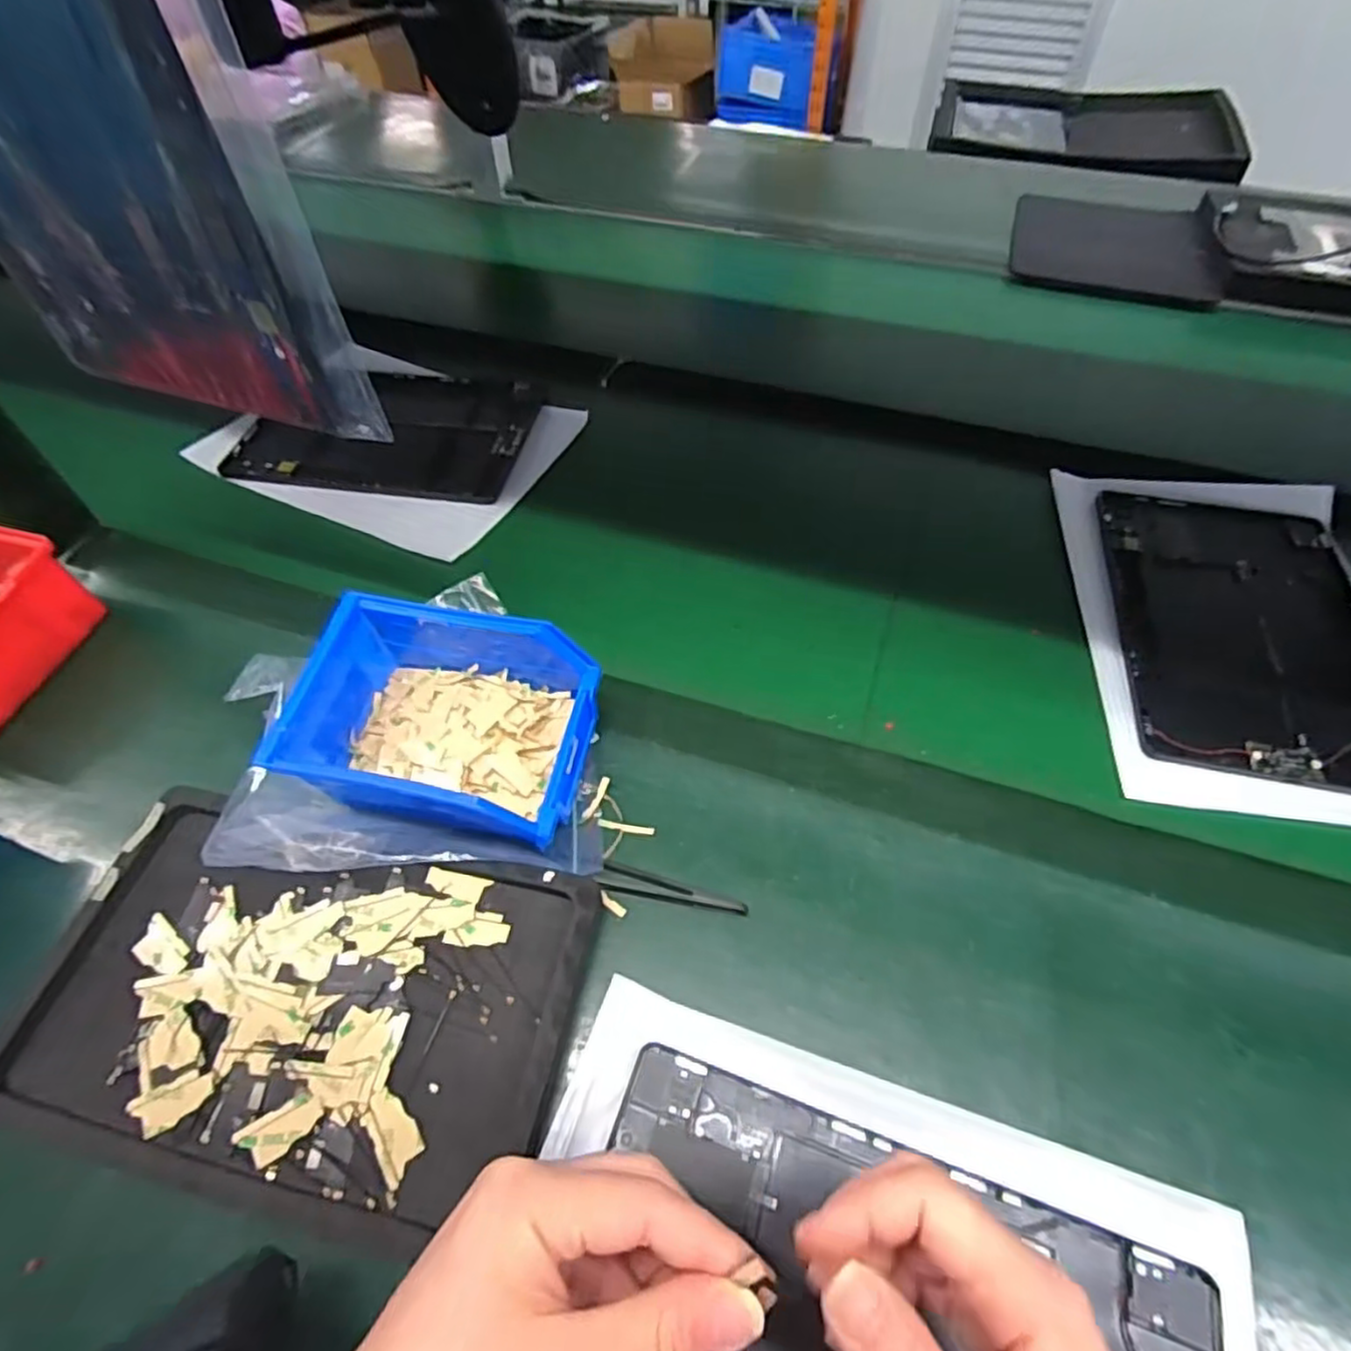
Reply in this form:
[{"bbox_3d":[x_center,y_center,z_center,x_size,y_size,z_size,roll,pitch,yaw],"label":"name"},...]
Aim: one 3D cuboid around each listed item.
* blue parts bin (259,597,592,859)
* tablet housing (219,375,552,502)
[{"bbox_3d":[-0.119,0.024,0.380,0.142,0.074,0.123,11,54,10],"label":"blue parts bin"},{"bbox_3d":[-0.248,-0.212,0.597,0.252,0.017,0.154,5,56,8],"label":"tablet housing"}]

